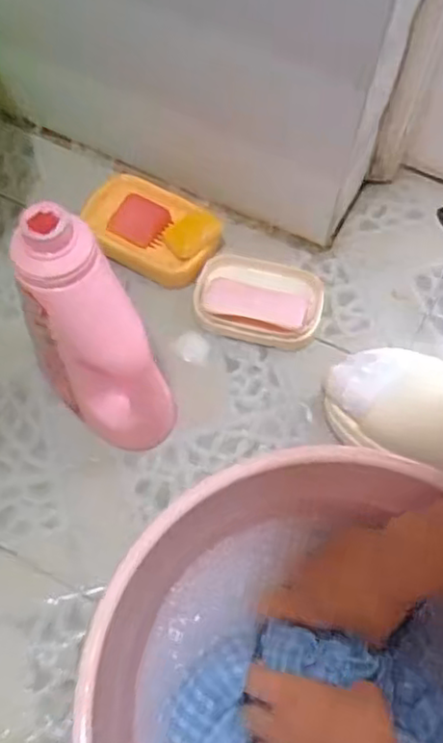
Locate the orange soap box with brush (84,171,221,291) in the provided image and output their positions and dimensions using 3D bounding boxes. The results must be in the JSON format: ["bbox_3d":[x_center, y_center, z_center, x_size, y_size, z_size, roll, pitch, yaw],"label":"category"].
[{"bbox_3d":[-0.073,-0.147,0.676,0.144,0.023,0.091,28,67,10],"label":"orange soap box with brush"}]

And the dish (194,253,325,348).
[{"bbox_3d":[0.036,-0.069,0.641,0.116,0.025,0.082,13,65,4],"label":"dish"}]

